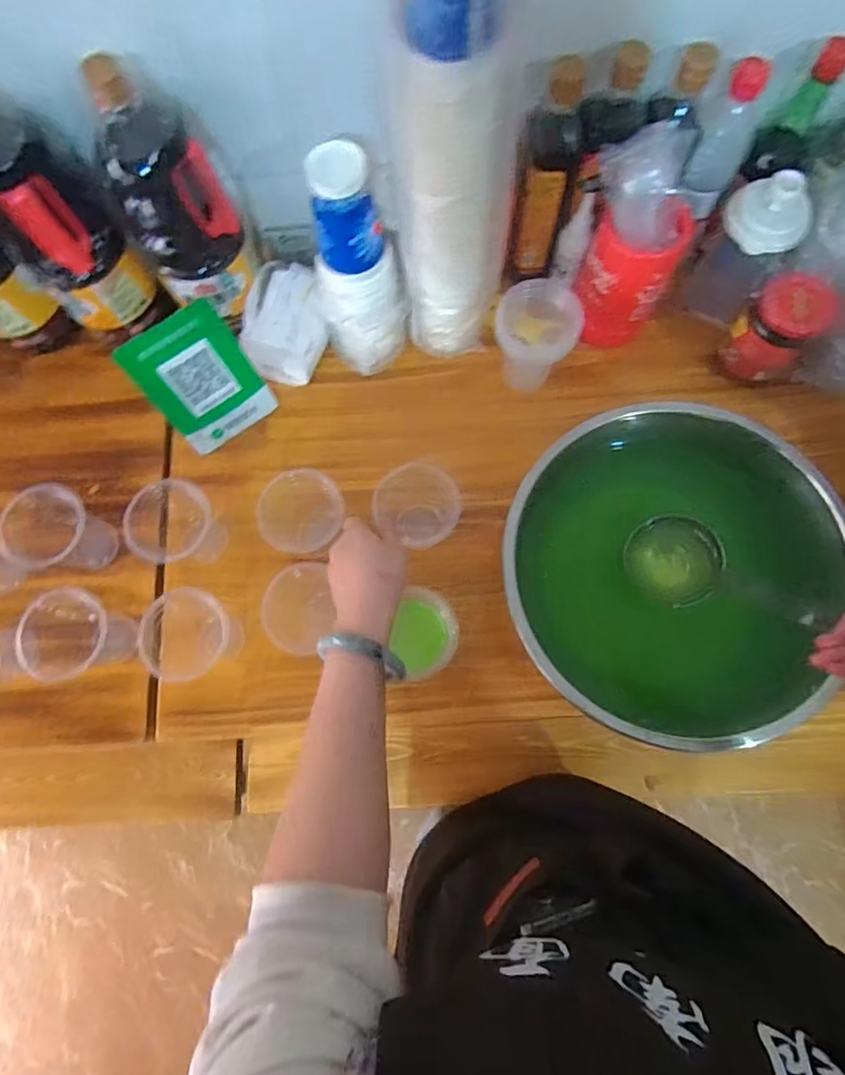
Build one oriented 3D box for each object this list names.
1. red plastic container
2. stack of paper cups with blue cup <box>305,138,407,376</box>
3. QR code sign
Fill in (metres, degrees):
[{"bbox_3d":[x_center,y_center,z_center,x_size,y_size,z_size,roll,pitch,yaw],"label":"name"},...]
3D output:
[{"bbox_3d":[0.226,-0.295,0.601,0.090,0.146,0.088,0,76,2],"label":"red plastic container"},{"bbox_3d":[-0.070,-0.276,0.571,0.093,0.222,0.087,-13,76,-1],"label":"stack of paper cups with blue cup"},{"bbox_3d":[-0.241,-0.172,0.603,0.112,0.151,0.013,-36,52,-9],"label":"QR code sign"}]

